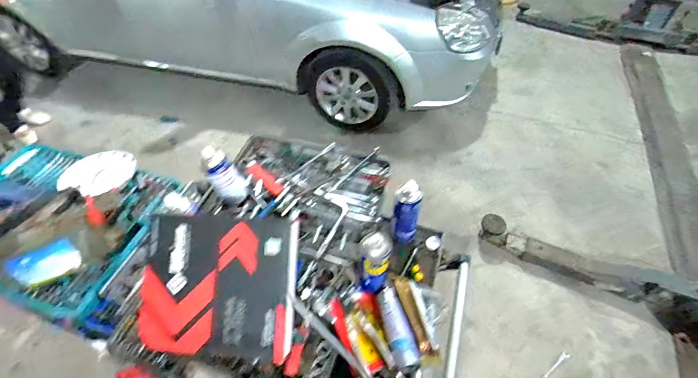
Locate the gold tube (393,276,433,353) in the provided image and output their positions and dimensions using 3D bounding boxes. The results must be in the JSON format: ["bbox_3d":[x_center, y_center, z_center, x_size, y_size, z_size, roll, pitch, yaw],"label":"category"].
[{"bbox_3d":[0.138,0.265,0.747,0.035,0.025,0.161,-12,53,-11],"label":"gold tube"}]

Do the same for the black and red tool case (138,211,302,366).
[{"bbox_3d":[-0.252,0.183,0.673,0.300,0.054,0.271,3,90,5],"label":"black and red tool case"}]

